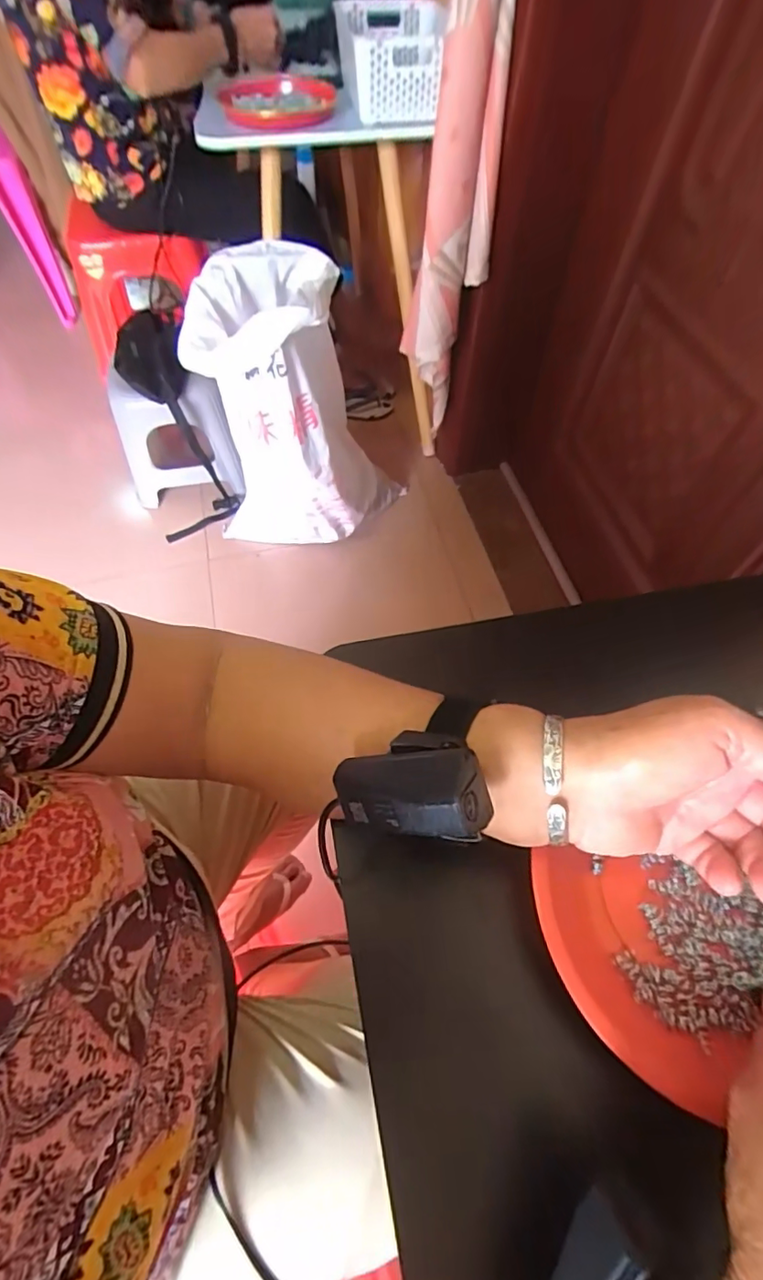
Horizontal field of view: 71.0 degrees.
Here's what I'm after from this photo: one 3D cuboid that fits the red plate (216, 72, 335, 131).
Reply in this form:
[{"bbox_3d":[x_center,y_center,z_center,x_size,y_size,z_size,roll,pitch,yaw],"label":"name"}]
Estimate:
[{"bbox_3d":[-0.188,-0.982,0.975,0.211,0.038,0.233,-11,62,-16],"label":"red plate"}]

